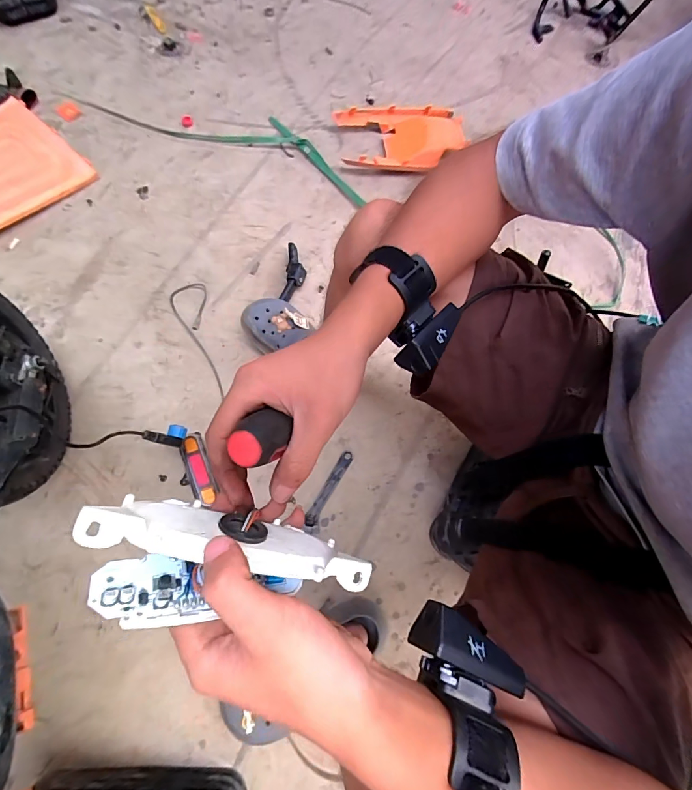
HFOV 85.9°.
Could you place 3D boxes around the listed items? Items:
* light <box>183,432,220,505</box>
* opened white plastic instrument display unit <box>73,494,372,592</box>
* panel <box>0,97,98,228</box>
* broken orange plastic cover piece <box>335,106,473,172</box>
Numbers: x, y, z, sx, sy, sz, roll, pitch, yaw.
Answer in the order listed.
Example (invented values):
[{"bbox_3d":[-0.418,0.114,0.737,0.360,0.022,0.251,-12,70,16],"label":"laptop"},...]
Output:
[{"bbox_3d":[-0.283,0.137,0.713,0.040,0.043,0.138,-20,71,-10],"label":"light"},{"bbox_3d":[-0.063,0.085,0.219,0.155,0.042,0.029,21,66,-21],"label":"opened white plastic instrument display unit"},{"bbox_3d":[-0.874,-0.575,0.931,0.269,0.036,0.336,47,68,-13],"label":"panel"},{"bbox_3d":[0.175,-0.784,1.126,0.390,0.041,0.291,-8,69,-6],"label":"broken orange plastic cover piece"}]

